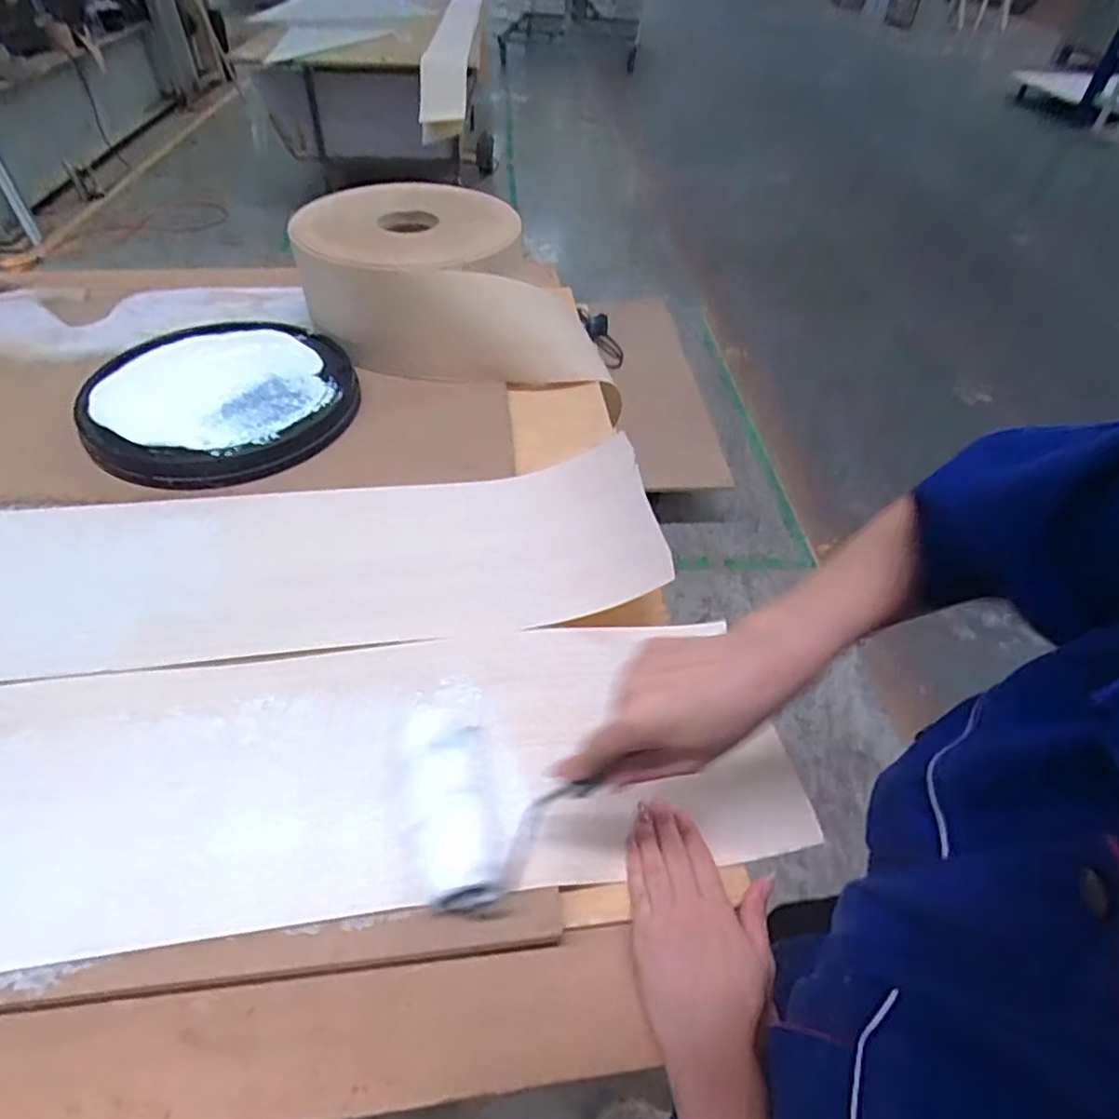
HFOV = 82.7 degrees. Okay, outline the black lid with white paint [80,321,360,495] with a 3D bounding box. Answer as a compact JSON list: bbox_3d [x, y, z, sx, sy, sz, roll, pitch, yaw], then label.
[{"bbox_3d":[-0.425,-0.209,0.812,0.310,0.036,0.312,2,48,-3],"label":"black lid with white paint"}]

